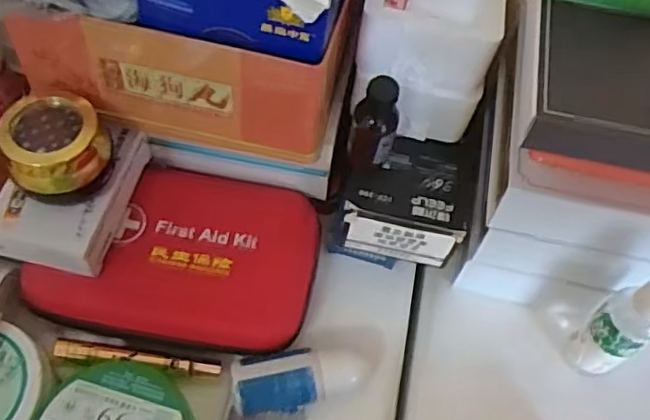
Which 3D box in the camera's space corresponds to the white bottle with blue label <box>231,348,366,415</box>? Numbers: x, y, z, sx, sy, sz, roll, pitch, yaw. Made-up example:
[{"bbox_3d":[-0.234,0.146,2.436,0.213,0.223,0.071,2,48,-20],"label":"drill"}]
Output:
[{"bbox_3d":[-0.018,0.118,0.445,0.097,0.035,0.039,-9,60,-9],"label":"white bottle with blue label"}]

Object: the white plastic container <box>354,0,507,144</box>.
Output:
[{"bbox_3d":[0.072,-0.122,0.453,0.091,0.099,0.107,11,59,3],"label":"white plastic container"}]

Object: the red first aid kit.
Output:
[{"bbox_3d":[-0.110,0.036,0.479,0.203,0.043,0.127,8,59,1],"label":"red first aid kit"}]

